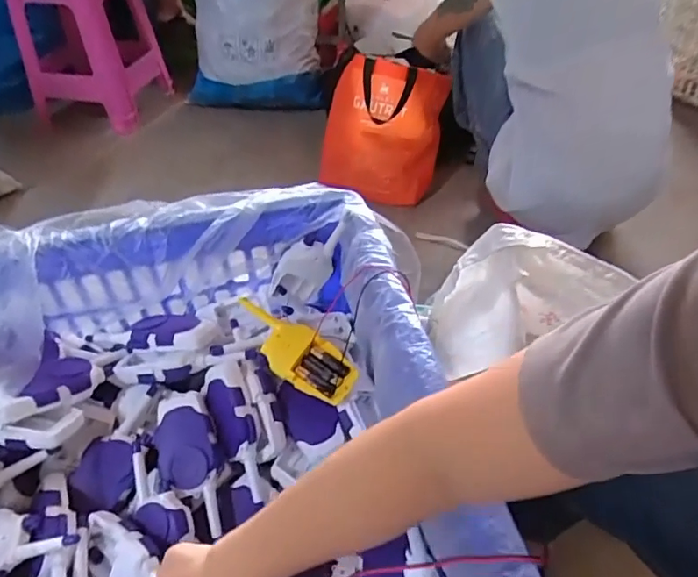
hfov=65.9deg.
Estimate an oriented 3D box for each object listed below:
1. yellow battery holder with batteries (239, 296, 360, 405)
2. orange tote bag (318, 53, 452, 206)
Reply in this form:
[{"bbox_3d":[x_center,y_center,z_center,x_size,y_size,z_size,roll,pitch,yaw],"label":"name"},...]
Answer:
[{"bbox_3d":[-0.068,0.072,0.621,0.161,0.033,0.062,31,69,3],"label":"yellow battery holder with batteries"},{"bbox_3d":[0.084,-0.384,1.319,0.254,0.330,0.188,15,46,18],"label":"orange tote bag"}]

